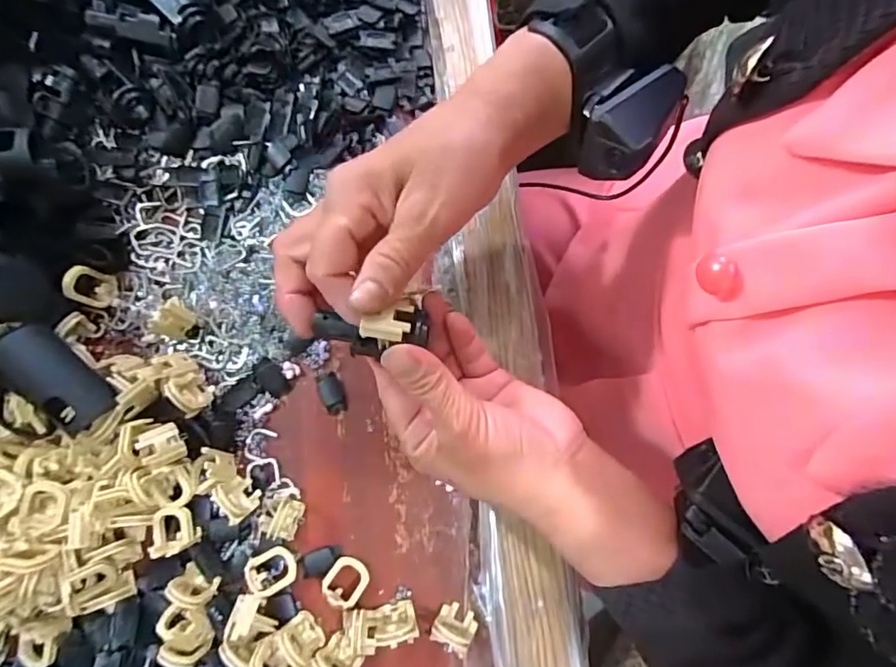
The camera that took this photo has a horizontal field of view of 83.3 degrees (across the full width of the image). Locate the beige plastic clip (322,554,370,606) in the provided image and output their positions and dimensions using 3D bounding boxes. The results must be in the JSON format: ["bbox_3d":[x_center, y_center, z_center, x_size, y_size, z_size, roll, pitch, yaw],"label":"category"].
[{"bbox_3d":[-0.057,0.138,0.279,0.022,0.010,0.025,28,50,12],"label":"beige plastic clip"}]

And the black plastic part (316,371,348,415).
[{"bbox_3d":[-0.071,0.036,0.306,0.014,0.004,0.026,-19,79,-4],"label":"black plastic part"}]

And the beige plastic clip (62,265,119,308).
[{"bbox_3d":[-0.219,-0.029,0.309,0.010,0.028,0.022,7,72,42],"label":"beige plastic clip"}]

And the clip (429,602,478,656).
[{"bbox_3d":[0.004,0.157,0.269,0.021,0.021,0.017,32,80,6],"label":"clip"}]

